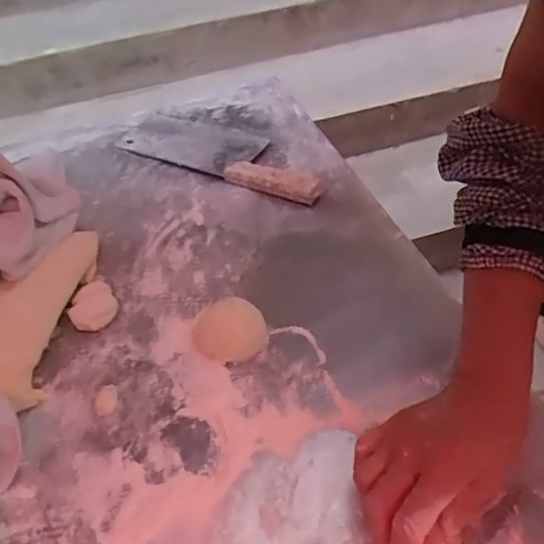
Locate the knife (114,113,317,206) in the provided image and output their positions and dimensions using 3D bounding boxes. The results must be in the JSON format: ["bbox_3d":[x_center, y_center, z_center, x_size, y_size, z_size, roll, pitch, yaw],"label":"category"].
[{"bbox_3d":[-0.060,-0.157,0.708,0.288,0.025,0.091,23,54,23],"label":"knife"}]

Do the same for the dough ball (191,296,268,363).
[{"bbox_3d":[-0.040,0.054,0.527,0.067,0.027,0.054,-19,49,-12],"label":"dough ball"}]

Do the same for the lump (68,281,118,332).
[{"bbox_3d":[-0.180,0.033,0.564,0.046,0.023,0.051,-27,51,-18],"label":"lump"}]

